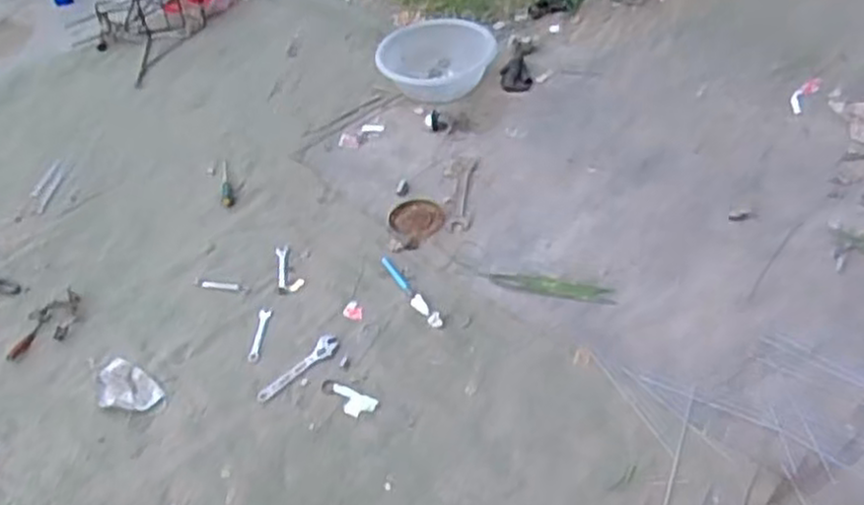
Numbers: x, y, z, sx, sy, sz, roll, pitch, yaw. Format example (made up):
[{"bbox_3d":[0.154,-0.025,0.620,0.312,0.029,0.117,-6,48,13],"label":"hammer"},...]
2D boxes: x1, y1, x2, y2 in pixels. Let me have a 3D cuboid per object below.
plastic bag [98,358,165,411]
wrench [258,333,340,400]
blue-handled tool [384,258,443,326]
[{"bbox_3d":[-0.612,0.267,1.514,0.156,0.040,0.091,23,49,27],"label":"plastic bag"},{"bbox_3d":[-0.258,0.226,1.506,0.047,0.019,0.189,32,53,33],"label":"wrench"},{"bbox_3d":[-0.048,0.082,1.632,0.032,0.010,0.237,-25,46,-22],"label":"blue-handled tool"}]

